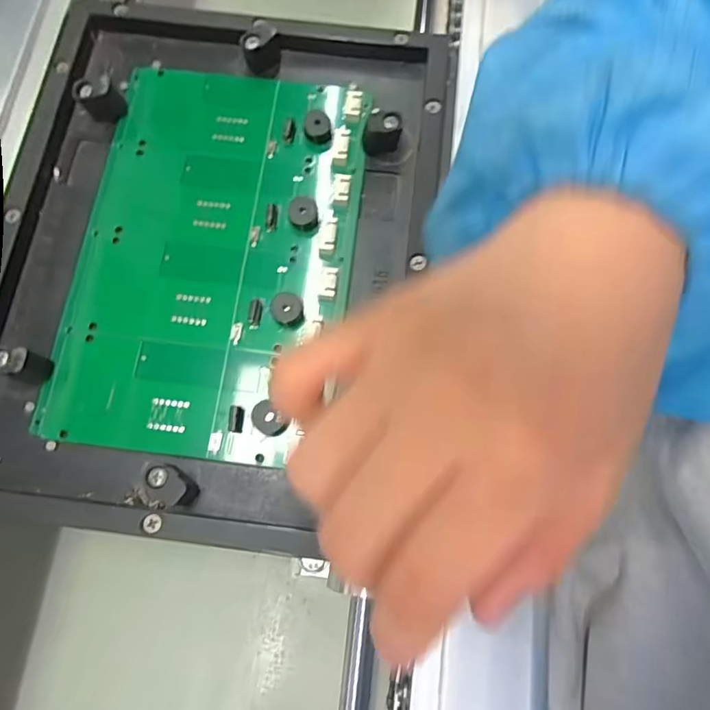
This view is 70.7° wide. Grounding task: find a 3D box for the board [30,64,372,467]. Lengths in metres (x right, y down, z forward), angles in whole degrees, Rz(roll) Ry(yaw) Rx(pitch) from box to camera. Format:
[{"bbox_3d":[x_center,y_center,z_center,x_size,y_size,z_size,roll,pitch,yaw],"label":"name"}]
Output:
[{"bbox_3d":[-0.063,-0.049,0.222,0.118,0.007,0.181,6,77,0],"label":"board"}]

